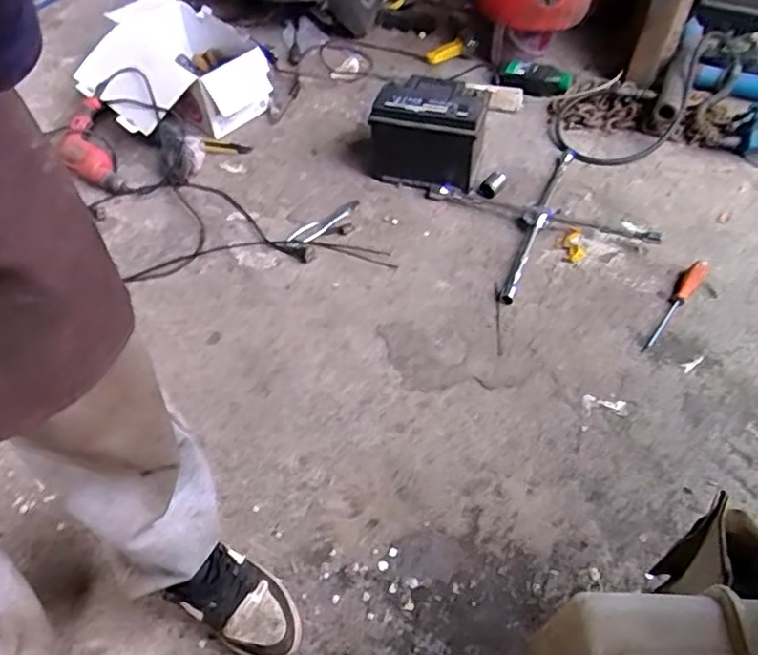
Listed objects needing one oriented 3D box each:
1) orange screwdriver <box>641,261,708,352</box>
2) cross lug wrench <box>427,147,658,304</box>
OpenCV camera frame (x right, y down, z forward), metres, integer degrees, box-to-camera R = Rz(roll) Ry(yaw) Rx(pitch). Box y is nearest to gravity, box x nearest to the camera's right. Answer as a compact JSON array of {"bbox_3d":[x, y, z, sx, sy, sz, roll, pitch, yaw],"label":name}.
[{"bbox_3d":[0.587,-0.051,1.285,0.037,0.030,0.267,34,59,25],"label":"orange screwdriver"},{"bbox_3d":[0.363,-0.259,1.445,0.399,0.051,0.419,-17,50,-11],"label":"cross lug wrench"}]

